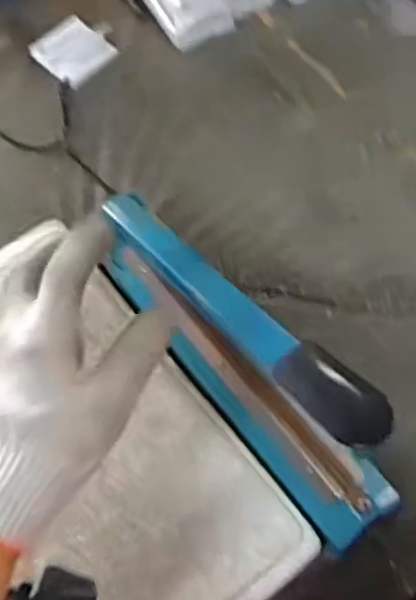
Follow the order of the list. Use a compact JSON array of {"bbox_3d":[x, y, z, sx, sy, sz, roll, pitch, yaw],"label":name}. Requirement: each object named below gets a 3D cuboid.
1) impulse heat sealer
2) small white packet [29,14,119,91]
[{"bbox_3d":[0.025,0.049,0.603,0.074,0.221,0.327,-39,70,-15],"label":"impulse heat sealer"},{"bbox_3d":[-0.170,-0.313,0.917,0.098,0.006,0.080,38,73,17],"label":"small white packet"}]

